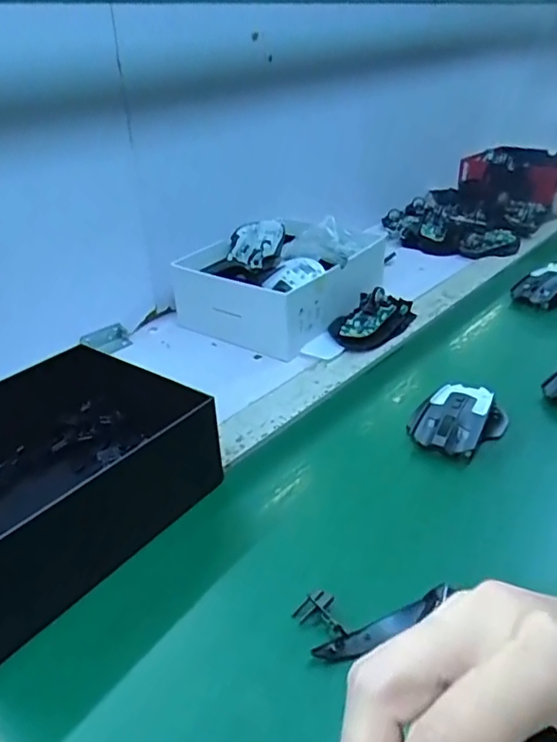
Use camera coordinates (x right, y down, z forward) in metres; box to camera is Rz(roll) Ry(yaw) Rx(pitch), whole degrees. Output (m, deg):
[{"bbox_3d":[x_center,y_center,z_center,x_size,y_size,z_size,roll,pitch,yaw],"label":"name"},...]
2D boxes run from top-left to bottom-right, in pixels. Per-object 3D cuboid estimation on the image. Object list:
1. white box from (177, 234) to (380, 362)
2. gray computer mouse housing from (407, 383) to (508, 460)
[{"bbox_3d":[0.022,-0.131,0.805,0.187,0.088,0.279,19,37,33],"label":"white box"},{"bbox_3d":[0.176,0.041,0.550,0.109,0.037,0.070,-24,36,-32],"label":"gray computer mouse housing"}]

